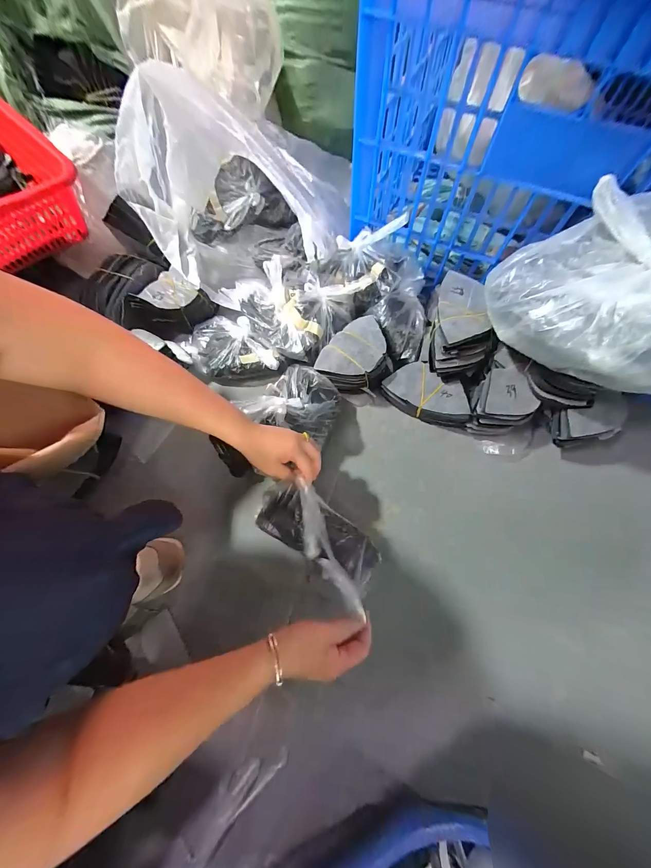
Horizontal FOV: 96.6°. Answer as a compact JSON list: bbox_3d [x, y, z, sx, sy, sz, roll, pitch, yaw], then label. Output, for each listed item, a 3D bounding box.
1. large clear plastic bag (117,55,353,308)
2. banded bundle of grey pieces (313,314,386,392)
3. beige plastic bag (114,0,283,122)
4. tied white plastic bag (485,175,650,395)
[{"bbox_3d":[-0.174,-0.505,0.610,0.452,0.295,0.374,-1,71,1],"label":"large clear plastic bag"},{"bbox_3d":[0.062,-0.158,0.582,0.122,0.061,0.156,29,73,10],"label":"banded bundle of grey pieces"},{"bbox_3d":[-0.248,-0.785,0.544,0.368,0.179,0.122,35,75,12],"label":"beige plastic bag"},{"bbox_3d":[0.400,-0.194,0.398,0.219,0.155,0.276,-24,72,-8],"label":"tied white plastic bag"}]

